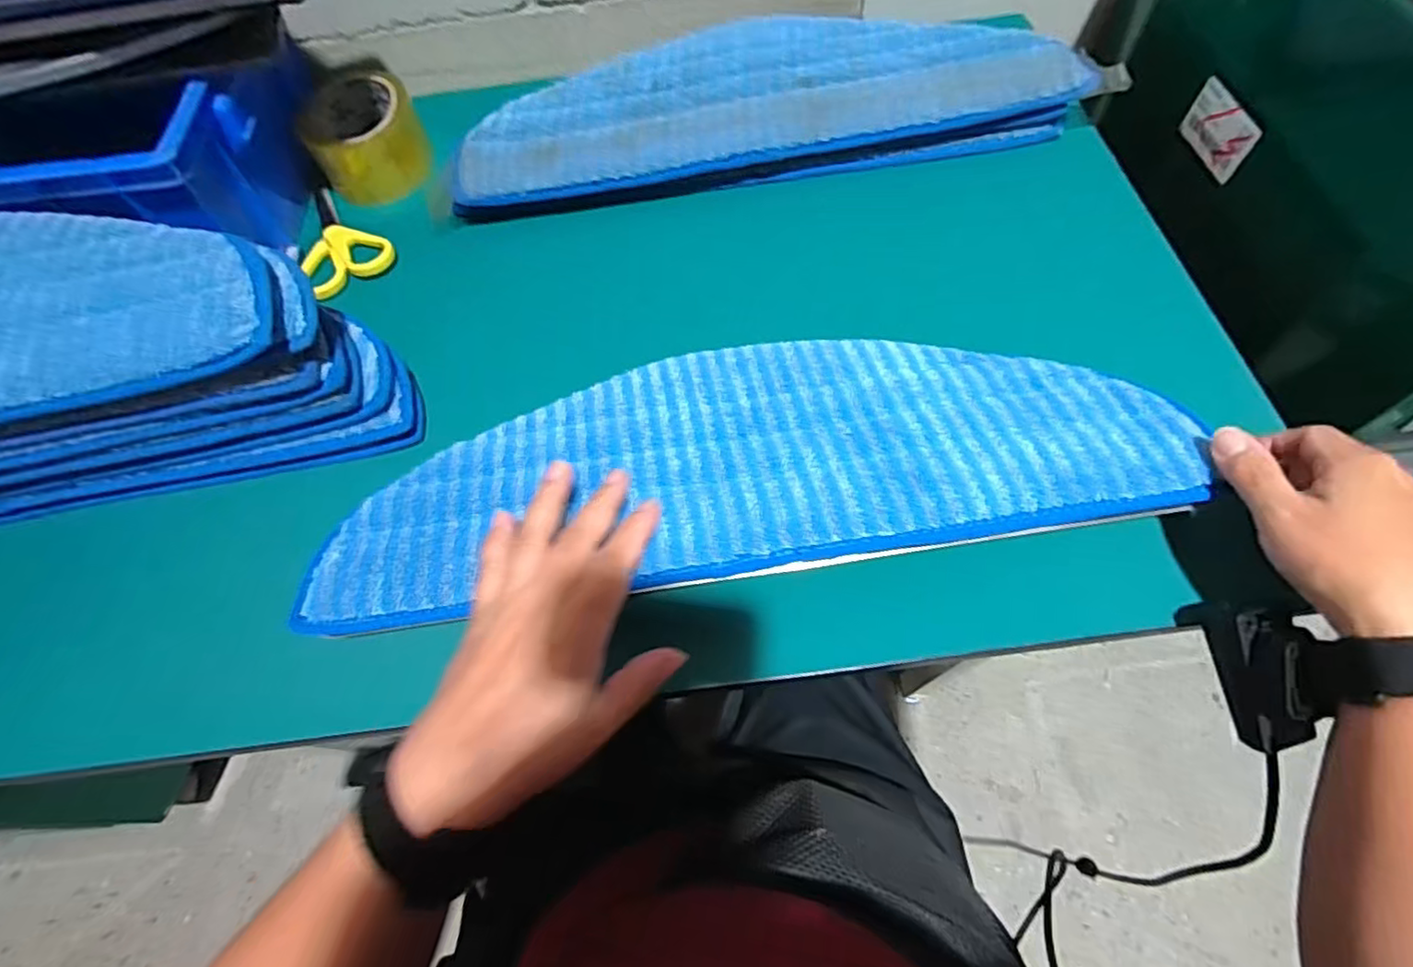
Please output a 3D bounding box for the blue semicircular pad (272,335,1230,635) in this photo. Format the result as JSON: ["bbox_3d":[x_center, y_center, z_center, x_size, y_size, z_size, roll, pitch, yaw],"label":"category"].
[{"bbox_3d":[0.022,-0.022,0.383,0.479,0.016,0.165,-8,53,1],"label":"blue semicircular pad"}]

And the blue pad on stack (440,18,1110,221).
[{"bbox_3d":[0.041,-0.329,0.541,0.518,0.047,0.167,-10,63,-1],"label":"blue pad on stack"}]

